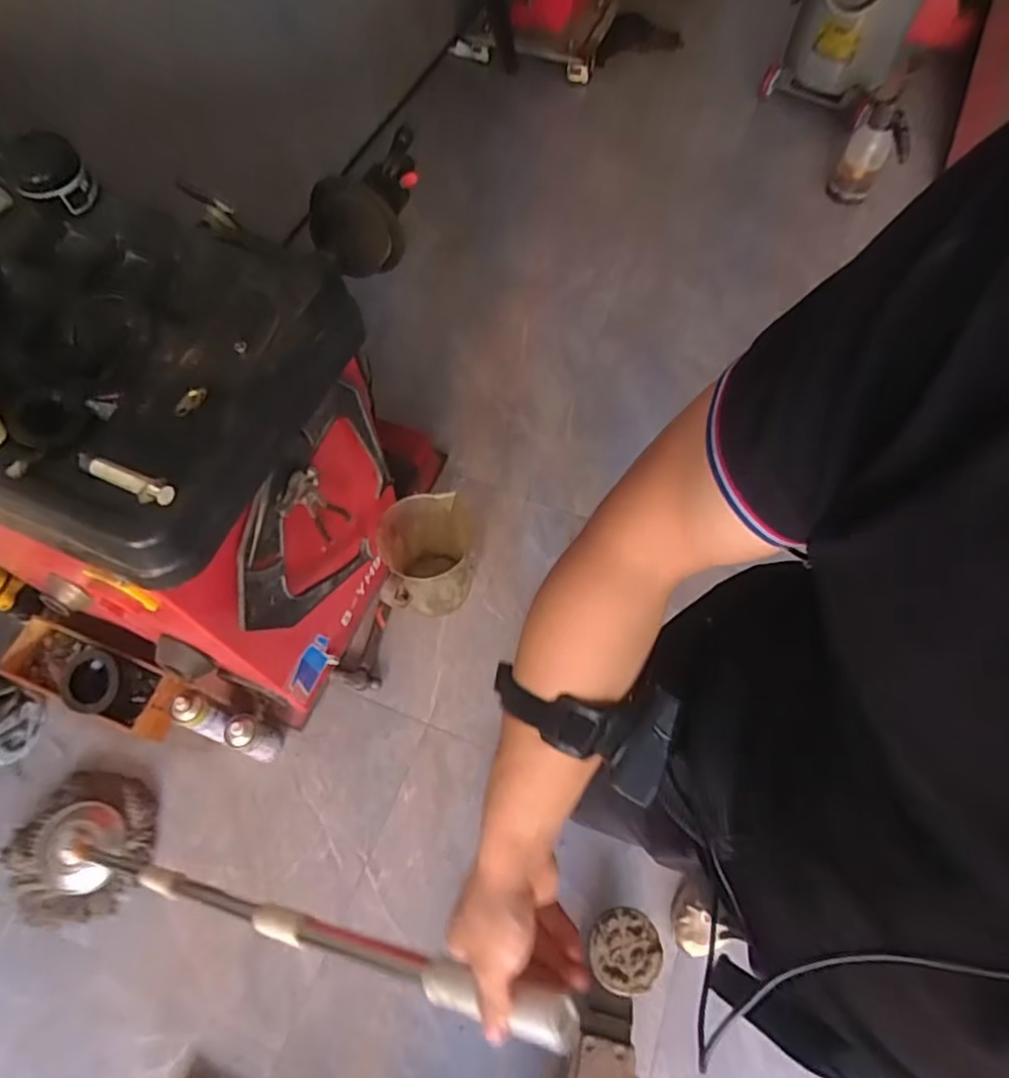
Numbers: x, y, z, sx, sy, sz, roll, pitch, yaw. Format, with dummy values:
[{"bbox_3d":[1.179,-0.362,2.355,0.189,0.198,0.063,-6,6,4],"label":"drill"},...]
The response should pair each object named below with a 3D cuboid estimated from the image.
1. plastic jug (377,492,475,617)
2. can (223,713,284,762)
[{"bbox_3d":[-0.160,0.062,1.367,0.184,0.229,0.220,-1,62,-2],"label":"plastic jug"},{"bbox_3d":[-0.489,0.388,1.241,0.061,0.168,0.067,0,60,-1],"label":"can"}]

